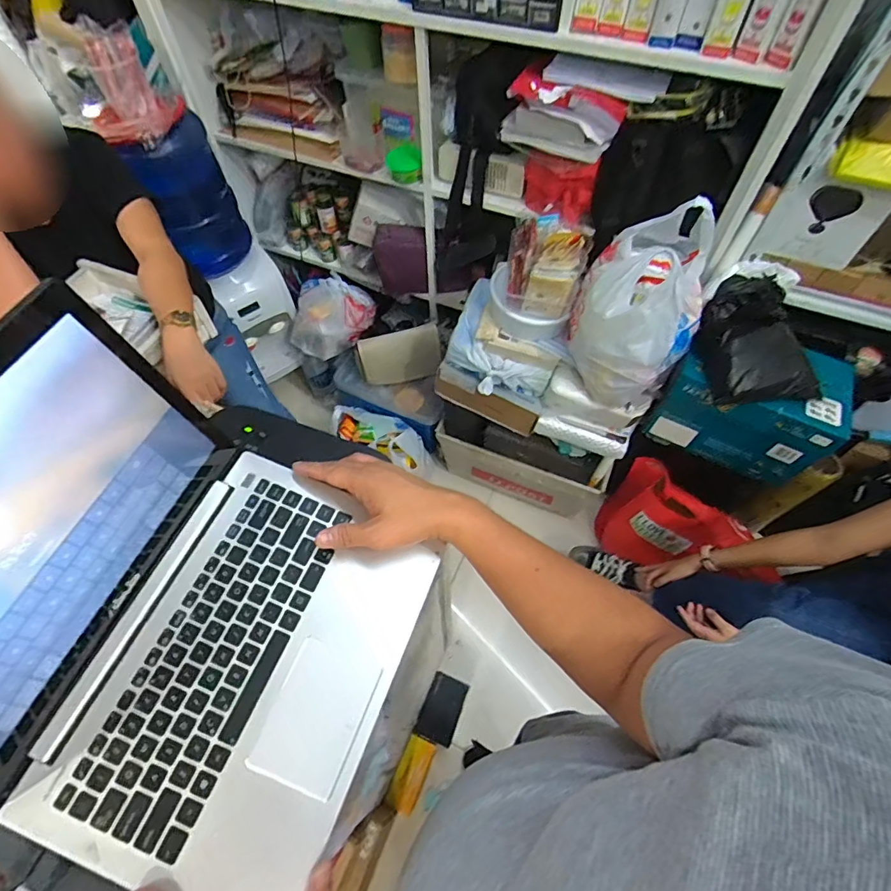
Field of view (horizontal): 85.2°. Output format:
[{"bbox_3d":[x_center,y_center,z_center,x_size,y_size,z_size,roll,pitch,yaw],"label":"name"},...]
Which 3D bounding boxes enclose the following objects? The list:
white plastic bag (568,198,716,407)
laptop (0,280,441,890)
[{"bbox_3d":[0.392,-0.273,1.013,0.237,0.340,0.233,21,62,13],"label":"white plastic bag"},{"bbox_3d":[-0.196,0.120,0.344,0.290,0.241,0.321,17,61,11],"label":"laptop"}]

